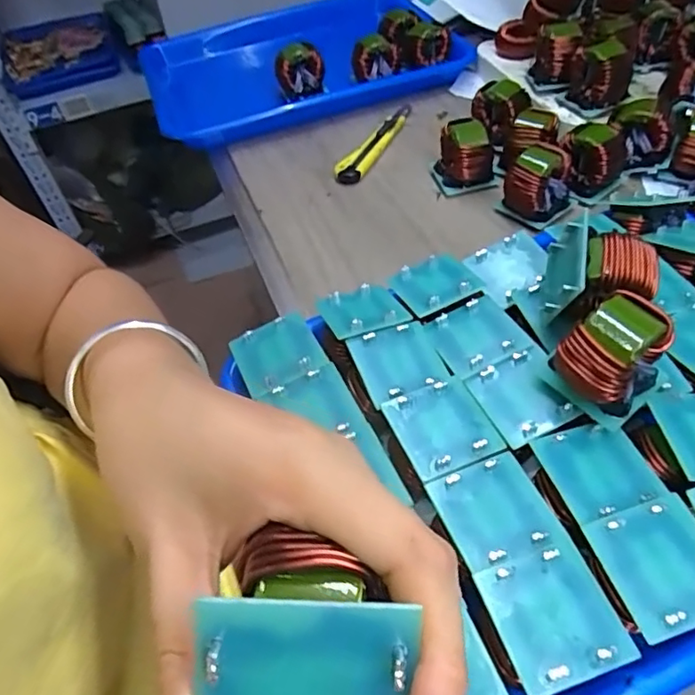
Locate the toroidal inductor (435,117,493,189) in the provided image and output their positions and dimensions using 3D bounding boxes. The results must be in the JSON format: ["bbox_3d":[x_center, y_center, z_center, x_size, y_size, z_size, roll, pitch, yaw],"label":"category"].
[{"bbox_3d":[0.095,-0.155,0.473,0.032,0.049,0.037,-17,49,-9],"label":"toroidal inductor"}]

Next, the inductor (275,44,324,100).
[{"bbox_3d":[-0.049,-0.281,0.592,0.048,0.044,0.033,-7,48,1],"label":"inductor"}]

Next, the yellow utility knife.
[{"bbox_3d":[0.029,-0.196,0.542,0.021,0.016,0.136,19,54,22],"label":"yellow utility knife"}]

